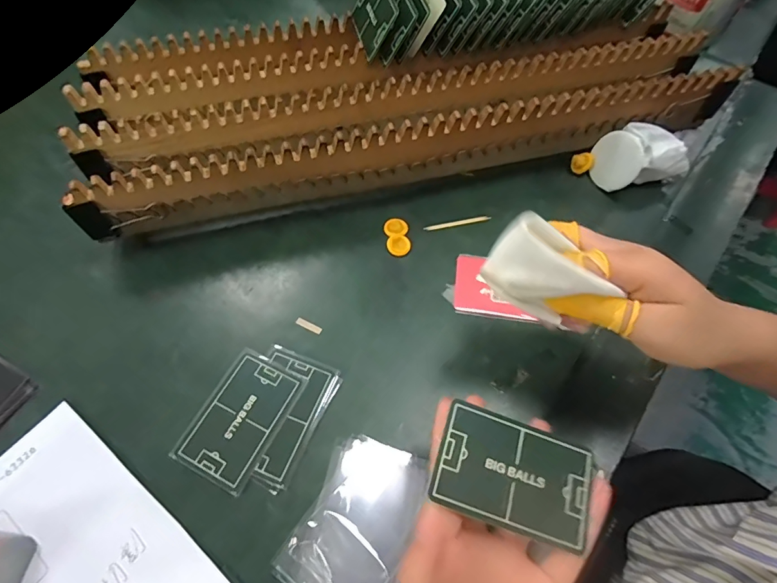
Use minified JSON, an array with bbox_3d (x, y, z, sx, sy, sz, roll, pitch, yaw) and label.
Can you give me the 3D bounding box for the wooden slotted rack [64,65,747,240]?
[{"bbox_3d":[0.029,-0.135,0.387,0.568,0.087,0.072,-11,62,-7],"label":"wooden slotted rack"}]

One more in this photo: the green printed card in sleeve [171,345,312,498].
[{"bbox_3d":[-0.105,0.088,0.302,0.056,0.004,0.087,24,63,12],"label":"green printed card in sleeve"}]

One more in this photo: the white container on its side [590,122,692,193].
[{"bbox_3d":[0.235,-0.125,0.405,0.087,0.053,0.048,-11,62,-7],"label":"white container on its side"}]

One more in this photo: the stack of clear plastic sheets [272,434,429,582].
[{"bbox_3d":[-0.018,0.150,0.262,0.074,0.018,0.110,25,64,12],"label":"stack of clear plastic sheets"}]

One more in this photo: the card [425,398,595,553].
[{"bbox_3d":[0.067,0.095,0.223,0.081,0.004,0.052,21,63,0],"label":"card"}]

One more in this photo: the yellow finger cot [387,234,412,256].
[{"bbox_3d":[0.009,-0.041,0.376,0.020,0.004,0.020,0,77,-1],"label":"yellow finger cot"}]

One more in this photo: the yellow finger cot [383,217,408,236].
[{"bbox_3d":[0.007,-0.058,0.385,0.021,0.005,0.019,6,61,2],"label":"yellow finger cot"}]

